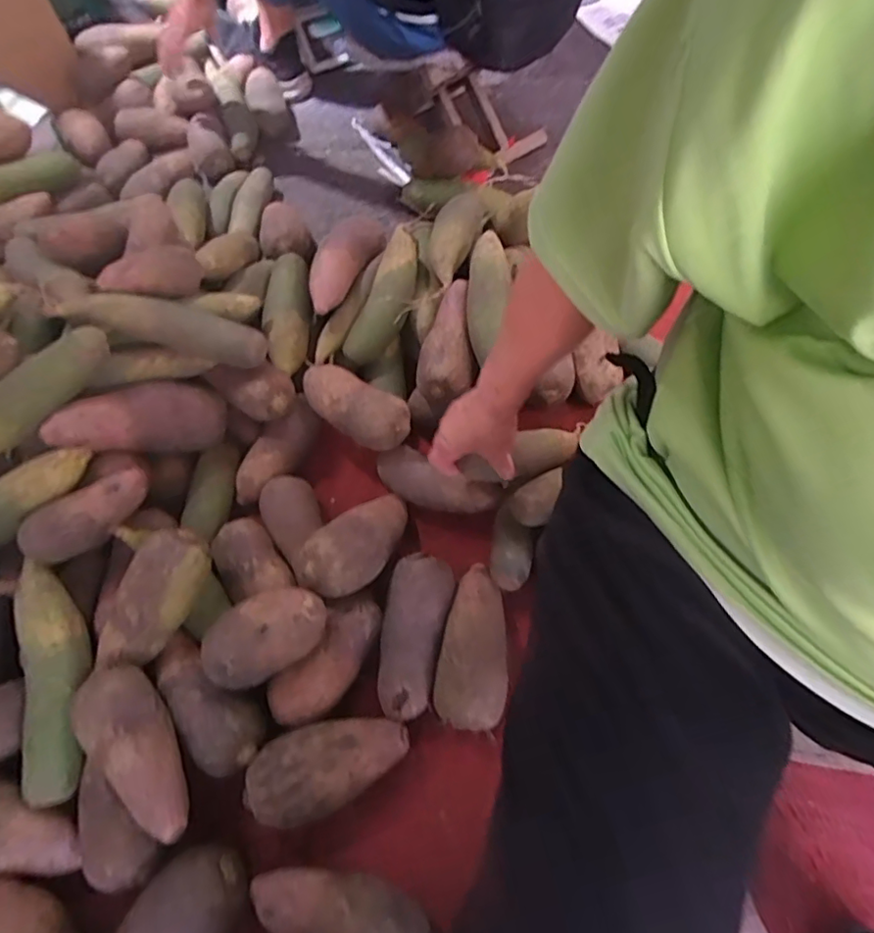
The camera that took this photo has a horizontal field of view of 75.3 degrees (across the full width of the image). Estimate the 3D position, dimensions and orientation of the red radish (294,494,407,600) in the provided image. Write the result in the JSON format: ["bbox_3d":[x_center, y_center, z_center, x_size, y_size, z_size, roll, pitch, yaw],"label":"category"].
[{"bbox_3d":[-0.081,0.081,0.638,0.074,0.056,0.163,30,39,16],"label":"red radish"}]

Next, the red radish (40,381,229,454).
[{"bbox_3d":[-0.345,-0.052,0.664,0.192,0.060,0.067,-9,59,-34],"label":"red radish"}]

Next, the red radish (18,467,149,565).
[{"bbox_3d":[-0.372,0.049,0.604,0.130,0.051,0.043,-30,66,-13],"label":"red radish"}]

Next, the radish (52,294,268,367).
[{"bbox_3d":[-0.320,-0.166,0.672,0.230,0.056,0.062,11,62,-14],"label":"radish"}]

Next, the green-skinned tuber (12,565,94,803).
[{"bbox_3d":[-0.385,0.208,0.567,0.057,0.055,0.221,-14,63,-5],"label":"green-skinned tuber"}]

